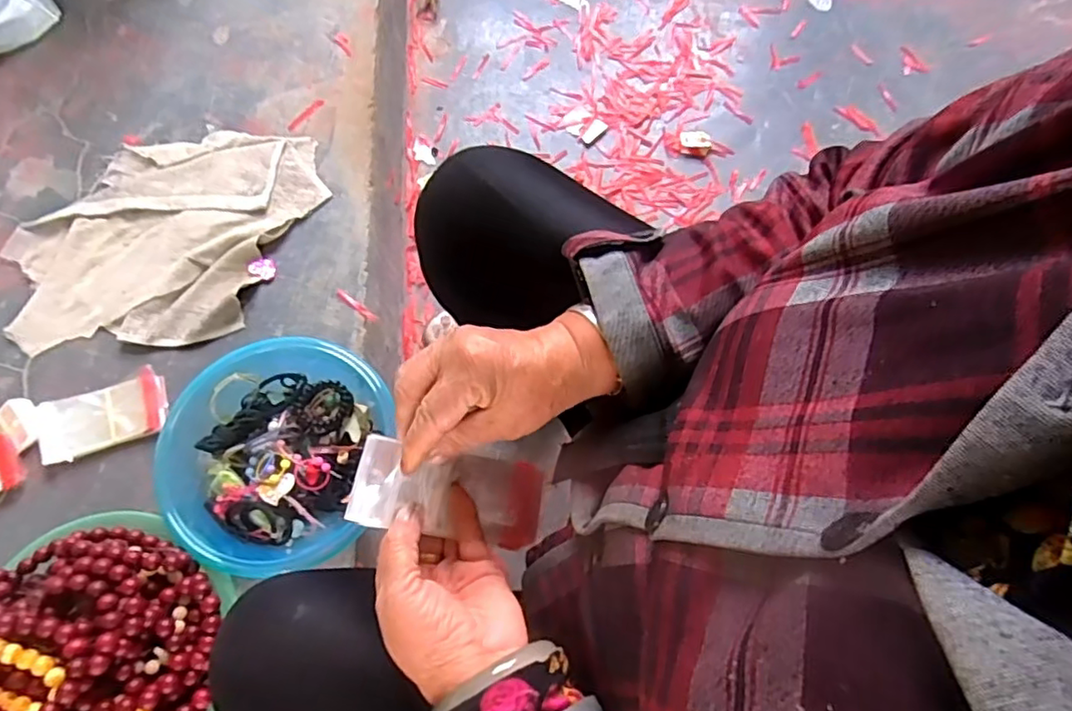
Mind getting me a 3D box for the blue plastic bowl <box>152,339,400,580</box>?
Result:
[{"bbox_3d":[-0.258,0.098,0.606,0.214,0.078,0.222,14,71,4],"label":"blue plastic bowl"}]

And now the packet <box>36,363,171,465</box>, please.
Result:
[{"bbox_3d":[-0.465,0.065,0.648,0.132,0.017,0.076,-21,72,-9],"label":"packet"}]

